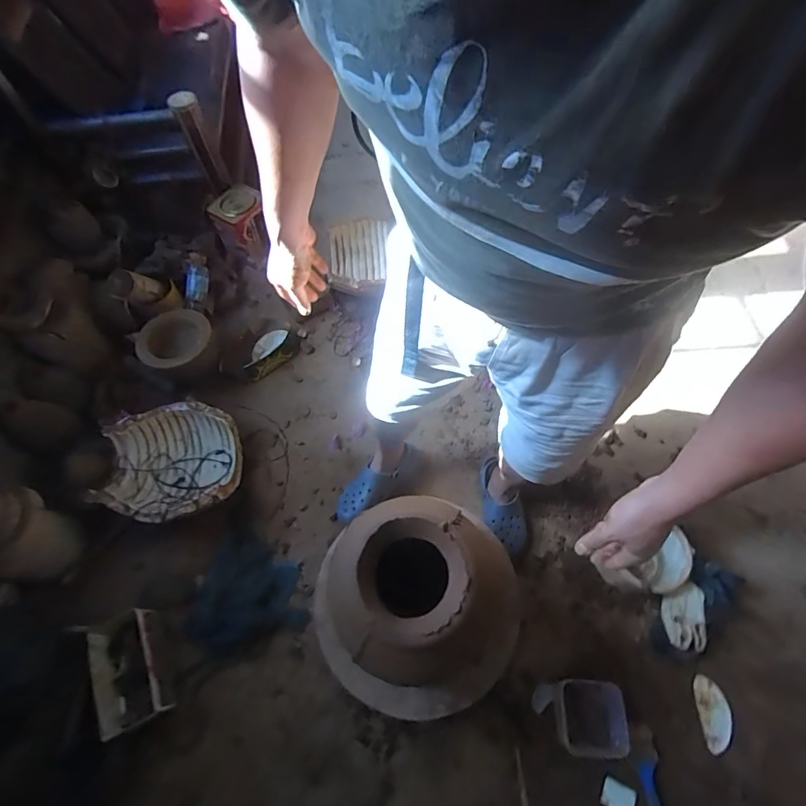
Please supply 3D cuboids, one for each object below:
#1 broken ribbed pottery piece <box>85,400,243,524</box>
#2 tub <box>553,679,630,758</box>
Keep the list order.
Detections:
[{"bbox_3d":[-0.659,0.183,1.254,0.372,0.168,0.328,-9,61,-2],"label":"broken ribbed pottery piece"},{"bbox_3d":[0.407,0.684,0.957,0.139,0.081,0.137,2,63,5],"label":"tub"}]

